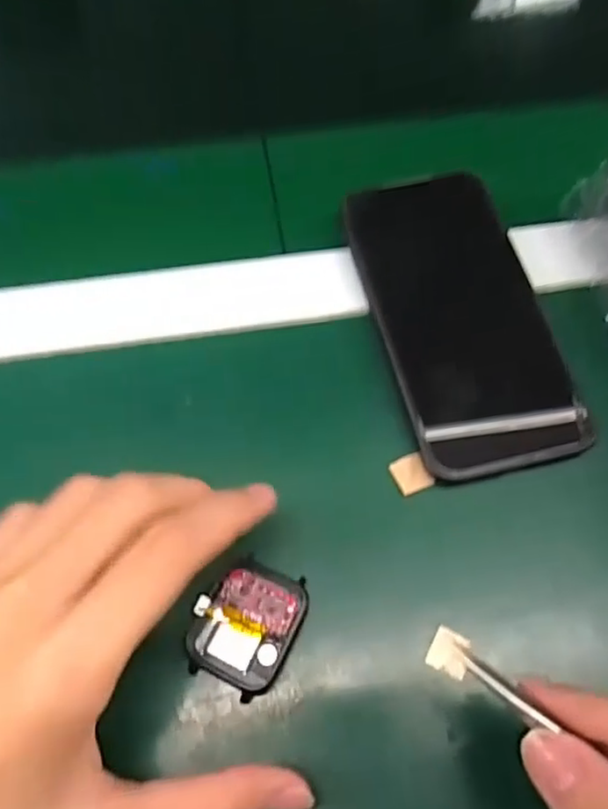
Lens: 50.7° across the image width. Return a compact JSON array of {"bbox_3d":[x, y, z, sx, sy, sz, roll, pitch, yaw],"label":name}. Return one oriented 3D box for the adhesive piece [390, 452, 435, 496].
[{"bbox_3d":[0.046,0.030,0.279,0.015,0.005,0.017,-22,64,-11],"label":"adhesive piece"}]

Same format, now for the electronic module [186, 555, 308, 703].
[{"bbox_3d":[-0.022,0.085,0.248,0.037,0.013,0.046,22,65,11],"label":"electronic module"}]

